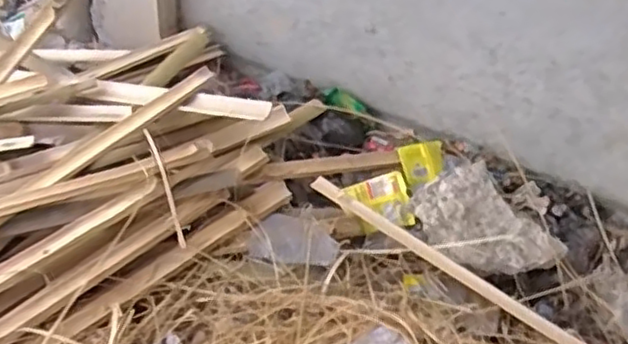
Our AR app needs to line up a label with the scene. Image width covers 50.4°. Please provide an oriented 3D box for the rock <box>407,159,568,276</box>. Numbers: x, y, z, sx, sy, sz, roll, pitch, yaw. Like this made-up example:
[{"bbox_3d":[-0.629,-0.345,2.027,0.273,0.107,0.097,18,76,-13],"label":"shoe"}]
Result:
[{"bbox_3d":[0.283,0.087,1.112,0.164,0.075,0.219,-26,54,-29],"label":"rock"}]

